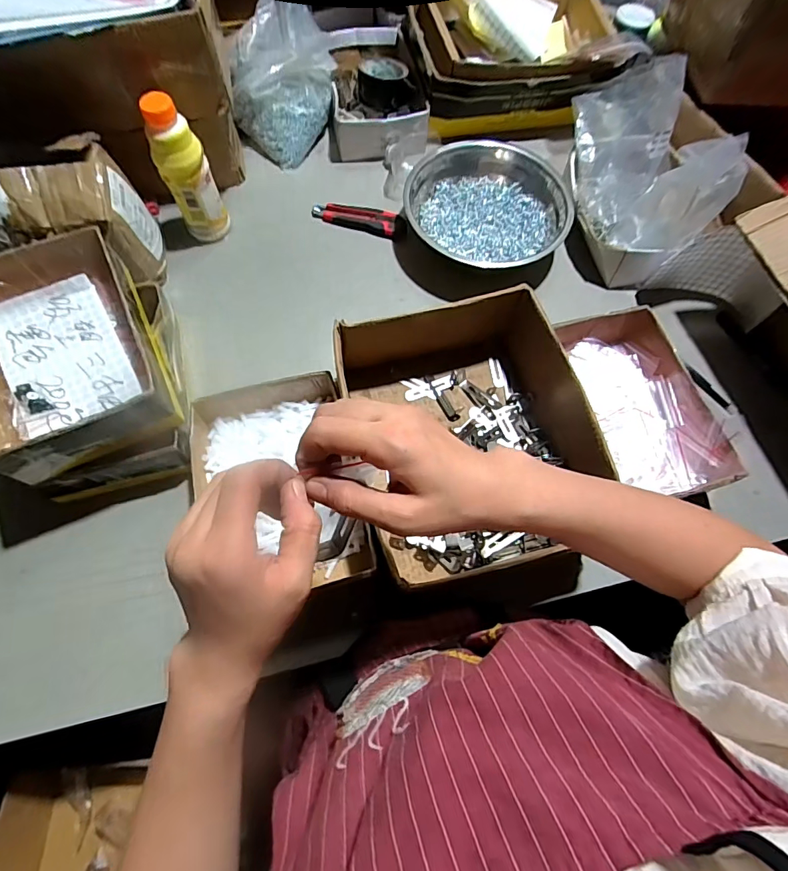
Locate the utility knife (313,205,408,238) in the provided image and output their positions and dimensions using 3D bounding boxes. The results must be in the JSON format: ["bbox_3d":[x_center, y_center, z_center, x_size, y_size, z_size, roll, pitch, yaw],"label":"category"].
[{"bbox_3d":[-0.059,-0.355,0.738,0.156,0.026,0.038,15,69,4],"label":"utility knife"}]

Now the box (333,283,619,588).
[{"bbox_3d":[0.088,0.000,0.545,0.251,0.125,0.293,-13,70,-7],"label":"box"}]

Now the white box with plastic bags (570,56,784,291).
[{"bbox_3d":[0.386,-0.400,0.665,0.187,0.180,0.283,-7,69,-4],"label":"white box with plastic bags"}]

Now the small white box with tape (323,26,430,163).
[{"bbox_3d":[-0.038,-0.622,0.826,0.161,0.085,0.256,-9,69,-5],"label":"small white box with tape"}]

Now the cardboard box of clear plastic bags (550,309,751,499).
[{"bbox_3d":[0.325,-0.041,0.601,0.138,0.069,0.260,-12,69,-7],"label":"cardboard box of clear plastic bags"}]

